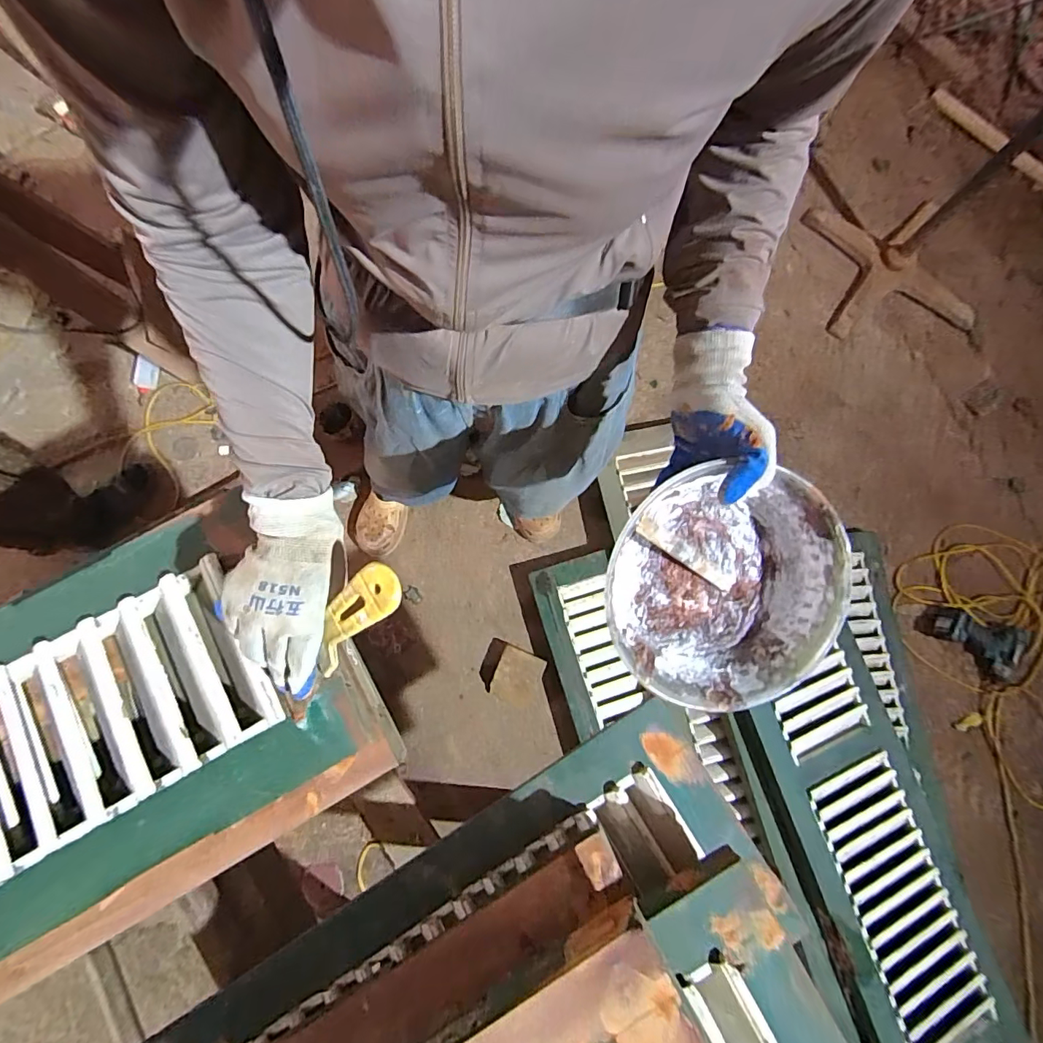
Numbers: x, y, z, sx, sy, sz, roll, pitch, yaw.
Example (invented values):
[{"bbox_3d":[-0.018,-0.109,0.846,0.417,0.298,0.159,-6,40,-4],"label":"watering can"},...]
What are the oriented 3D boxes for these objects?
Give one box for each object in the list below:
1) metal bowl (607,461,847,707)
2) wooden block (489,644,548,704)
[{"bbox_3d":[0.176,0.057,0.432,0.200,0.071,0.200,0,93,-4],"label":"metal bowl"},{"bbox_3d":[-0.009,0.390,1.231,0.114,0.049,0.129,22,80,5],"label":"wooden block"}]

